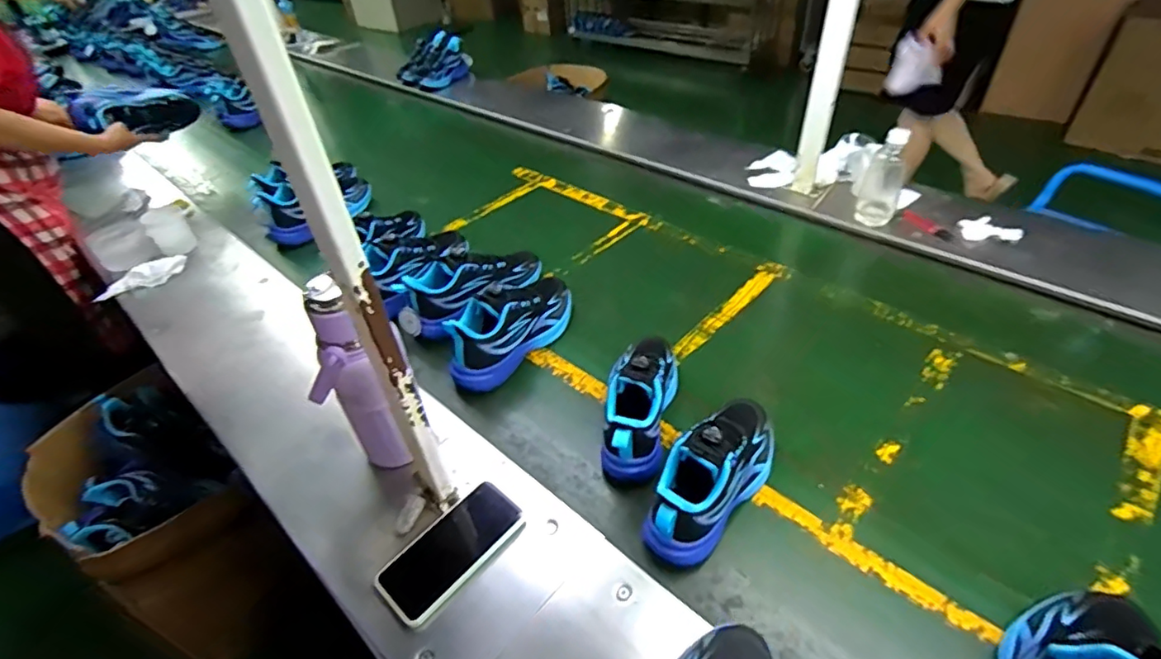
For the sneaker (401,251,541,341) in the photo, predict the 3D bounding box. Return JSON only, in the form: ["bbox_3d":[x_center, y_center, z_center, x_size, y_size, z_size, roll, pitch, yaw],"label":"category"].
[{"bbox_3d":[-0.183,-0.083,0.932,0.102,0.095,0.259,29,52,33],"label":"sneaker"}]

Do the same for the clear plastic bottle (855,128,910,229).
[{"bbox_3d":[0.552,-0.276,1.011,0.075,0.166,0.054,18,47,24],"label":"clear plastic bottle"}]

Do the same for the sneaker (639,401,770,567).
[{"bbox_3d":[0.158,0.156,0.628,0.085,0.110,0.230,22,48,28],"label":"sneaker"}]

